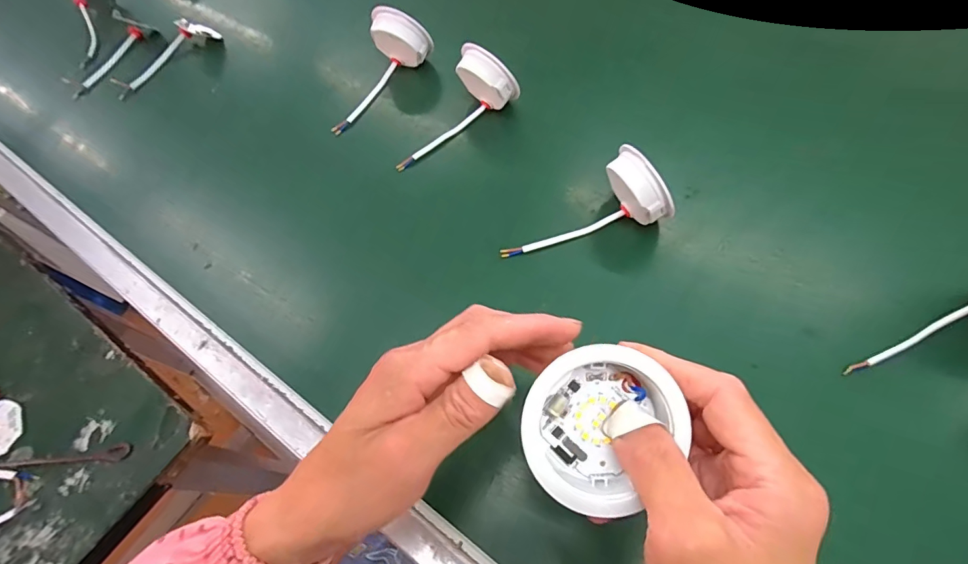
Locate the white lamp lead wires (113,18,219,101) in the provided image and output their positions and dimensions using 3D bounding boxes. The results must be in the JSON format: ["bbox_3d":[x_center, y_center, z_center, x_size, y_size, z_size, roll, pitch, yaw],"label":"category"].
[{"bbox_3d":[-0.410,-0.289,0.566,0.042,0.041,0.144,34,67,22],"label":"white lamp lead wires"}]

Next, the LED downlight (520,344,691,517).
[{"bbox_3d":[0.053,0.067,0.213,0.069,0.036,0.069,0,84,2],"label":"LED downlight"}]

